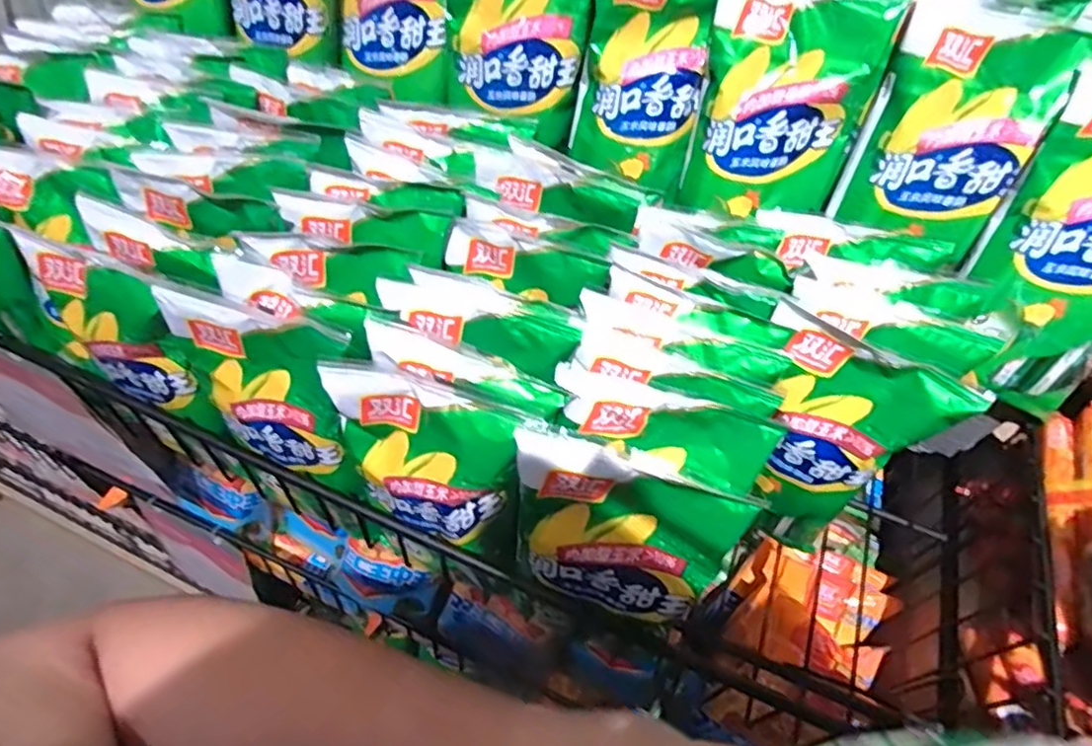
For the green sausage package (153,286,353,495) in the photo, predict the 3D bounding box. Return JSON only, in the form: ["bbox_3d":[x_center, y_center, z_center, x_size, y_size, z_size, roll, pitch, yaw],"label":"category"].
[{"bbox_3d":[-0.157,0.009,0.334,0.111,0.111,0.033,20,55,9],"label":"green sausage package"}]

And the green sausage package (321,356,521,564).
[{"bbox_3d":[-0.063,0.050,0.319,0.097,0.114,0.031,19,54,9],"label":"green sausage package"}]

